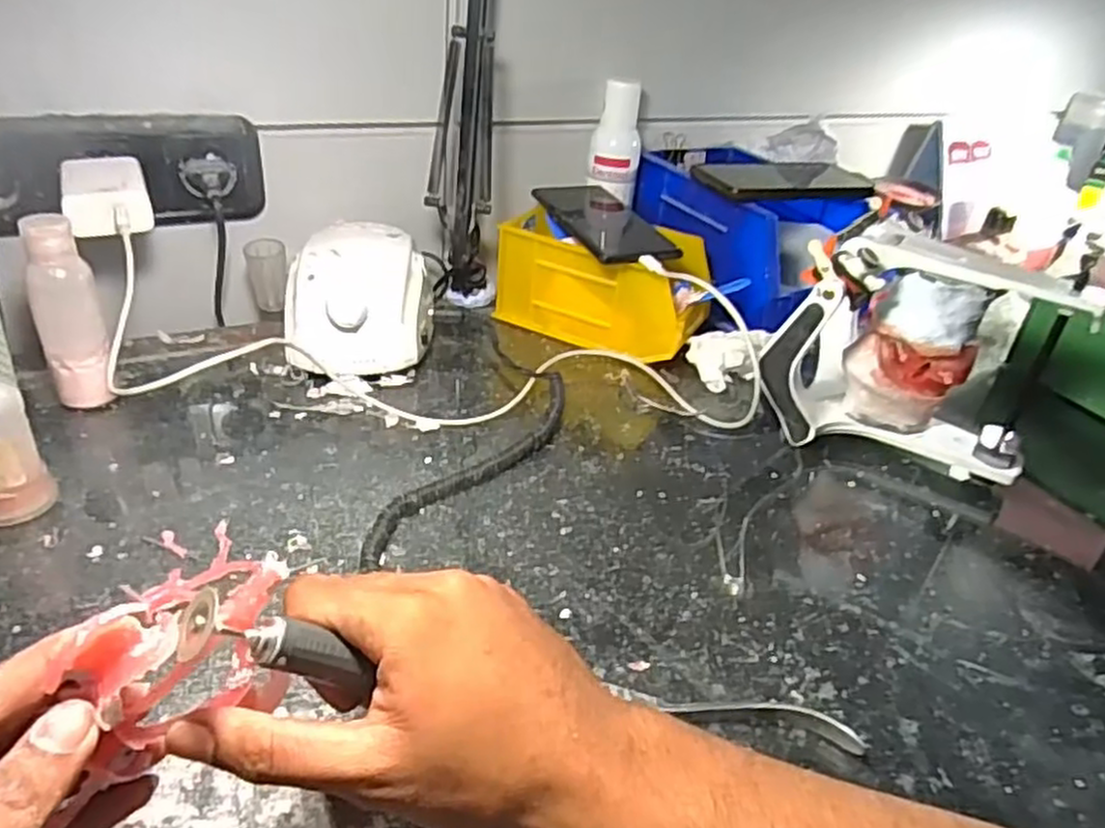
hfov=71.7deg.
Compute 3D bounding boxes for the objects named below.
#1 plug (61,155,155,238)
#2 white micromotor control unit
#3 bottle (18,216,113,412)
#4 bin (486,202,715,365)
[{"bbox_3d":[-0.311,-0.154,0.533,0.051,0.033,0.074,-11,37,-25],"label":"plug"},{"bbox_3d":[-0.150,-0.088,0.602,0.110,0.080,0.130,-1,34,-12],"label":"white micromotor control unit"},{"bbox_3d":[-0.309,-0.060,0.490,0.034,0.128,0.029,-14,39,-28],"label":"bottle"},{"bbox_3d":[0.044,-0.112,0.667,0.172,0.086,0.099,19,35,18],"label":"bin"}]

